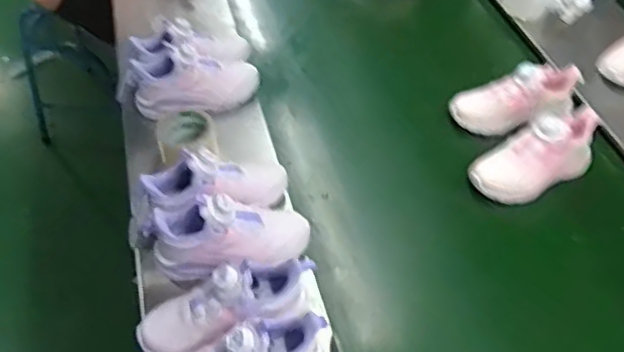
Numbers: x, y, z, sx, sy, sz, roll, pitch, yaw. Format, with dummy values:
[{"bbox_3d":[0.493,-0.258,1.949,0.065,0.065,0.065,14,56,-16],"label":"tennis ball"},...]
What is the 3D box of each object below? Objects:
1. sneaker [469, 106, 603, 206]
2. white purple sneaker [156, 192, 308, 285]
[{"bbox_3d":[0.360,-0.034,0.997,0.217,0.103,0.080,-20,47,-16],"label":"sneaker"},{"bbox_3d":[-0.108,0.078,0.839,0.213,0.104,0.087,-11,45,-8],"label":"white purple sneaker"}]

